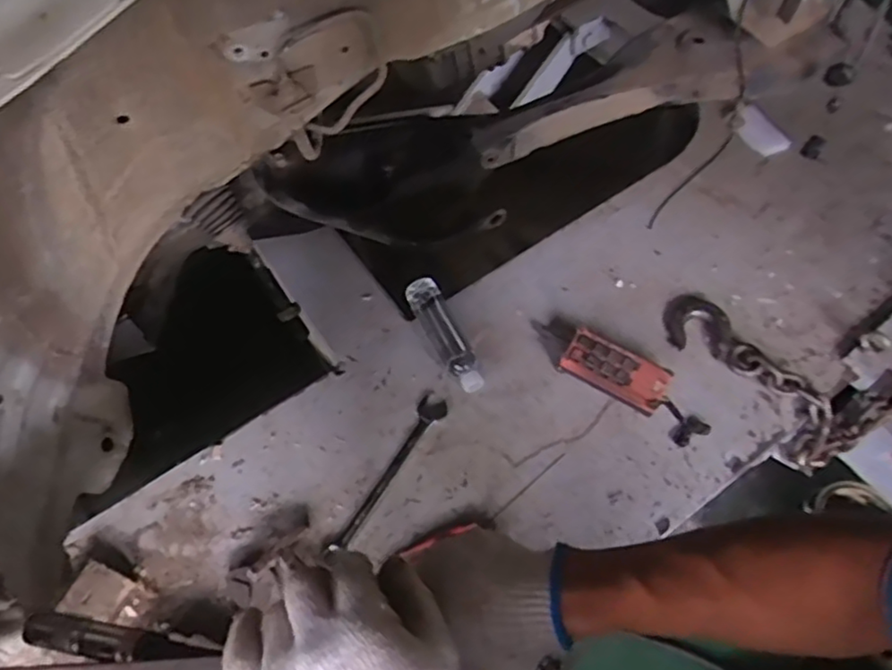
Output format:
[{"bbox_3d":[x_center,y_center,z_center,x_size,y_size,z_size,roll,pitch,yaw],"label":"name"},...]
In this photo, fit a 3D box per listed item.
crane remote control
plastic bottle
[{"bbox_3d":[0.269,0.057,1.040,0.311,0.046,0.089,31,67,18],"label":"crane remote control"},{"bbox_3d":[-0.001,-0.003,1.104,0.052,0.049,0.224,-25,63,-11],"label":"plastic bottle"}]

